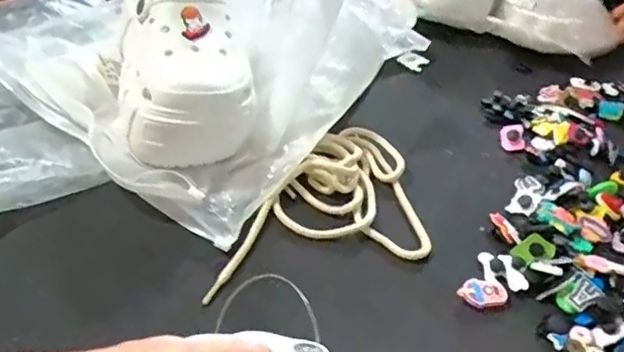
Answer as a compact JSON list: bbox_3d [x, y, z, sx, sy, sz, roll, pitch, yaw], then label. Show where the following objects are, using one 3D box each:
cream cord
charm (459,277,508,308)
[{"bbox_3d":[-0.002,0.014,0.480,0.175,0.021,0.148,-7,44,-13],"label":"cream cord"},{"bbox_3d":[0.124,0.084,0.431,0.036,0.006,0.024,-4,43,-11],"label":"charm"}]

